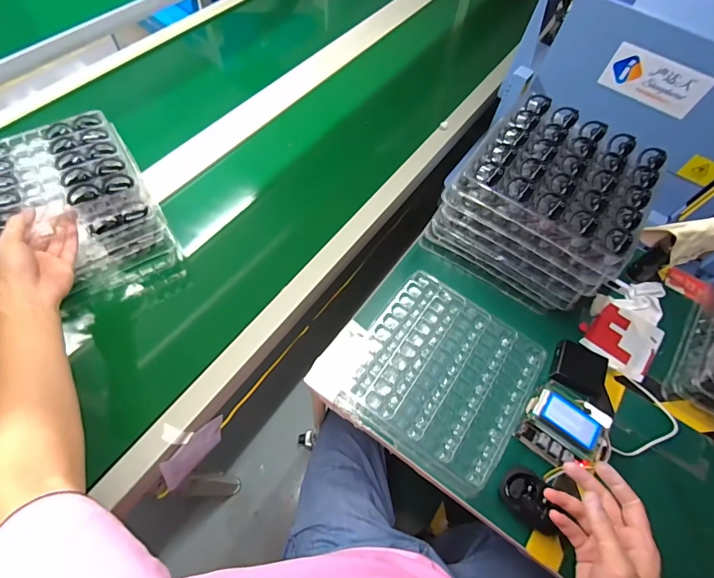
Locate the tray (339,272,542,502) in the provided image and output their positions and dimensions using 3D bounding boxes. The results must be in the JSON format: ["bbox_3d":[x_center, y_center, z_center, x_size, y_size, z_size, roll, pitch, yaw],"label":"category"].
[{"bbox_3d":[0.131,0.129,0.610,0.261,0.037,0.274,33,72,10],"label":"tray"}]

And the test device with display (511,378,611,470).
[{"bbox_3d":[0.312,0.206,0.568,0.117,0.038,0.106,33,72,10],"label":"test device with display"}]

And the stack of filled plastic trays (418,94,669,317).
[{"bbox_3d":[0.309,-0.146,0.668,0.266,0.197,0.259,32,72,10],"label":"stack of filled plastic trays"}]

